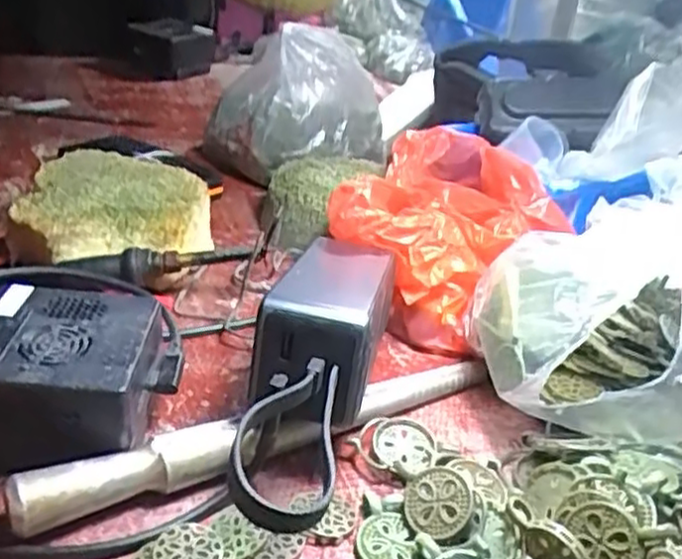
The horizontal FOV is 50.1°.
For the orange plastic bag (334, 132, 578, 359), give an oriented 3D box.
[{"bbox_3d":[0.071,-0.031,0.464,0.125,0.080,0.147,20,32,22],"label":"orange plastic bag"}]

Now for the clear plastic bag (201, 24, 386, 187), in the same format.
[{"bbox_3d":[-0.034,-0.134,0.568,0.136,0.110,0.076,3,29,-7],"label":"clear plastic bag"}]

